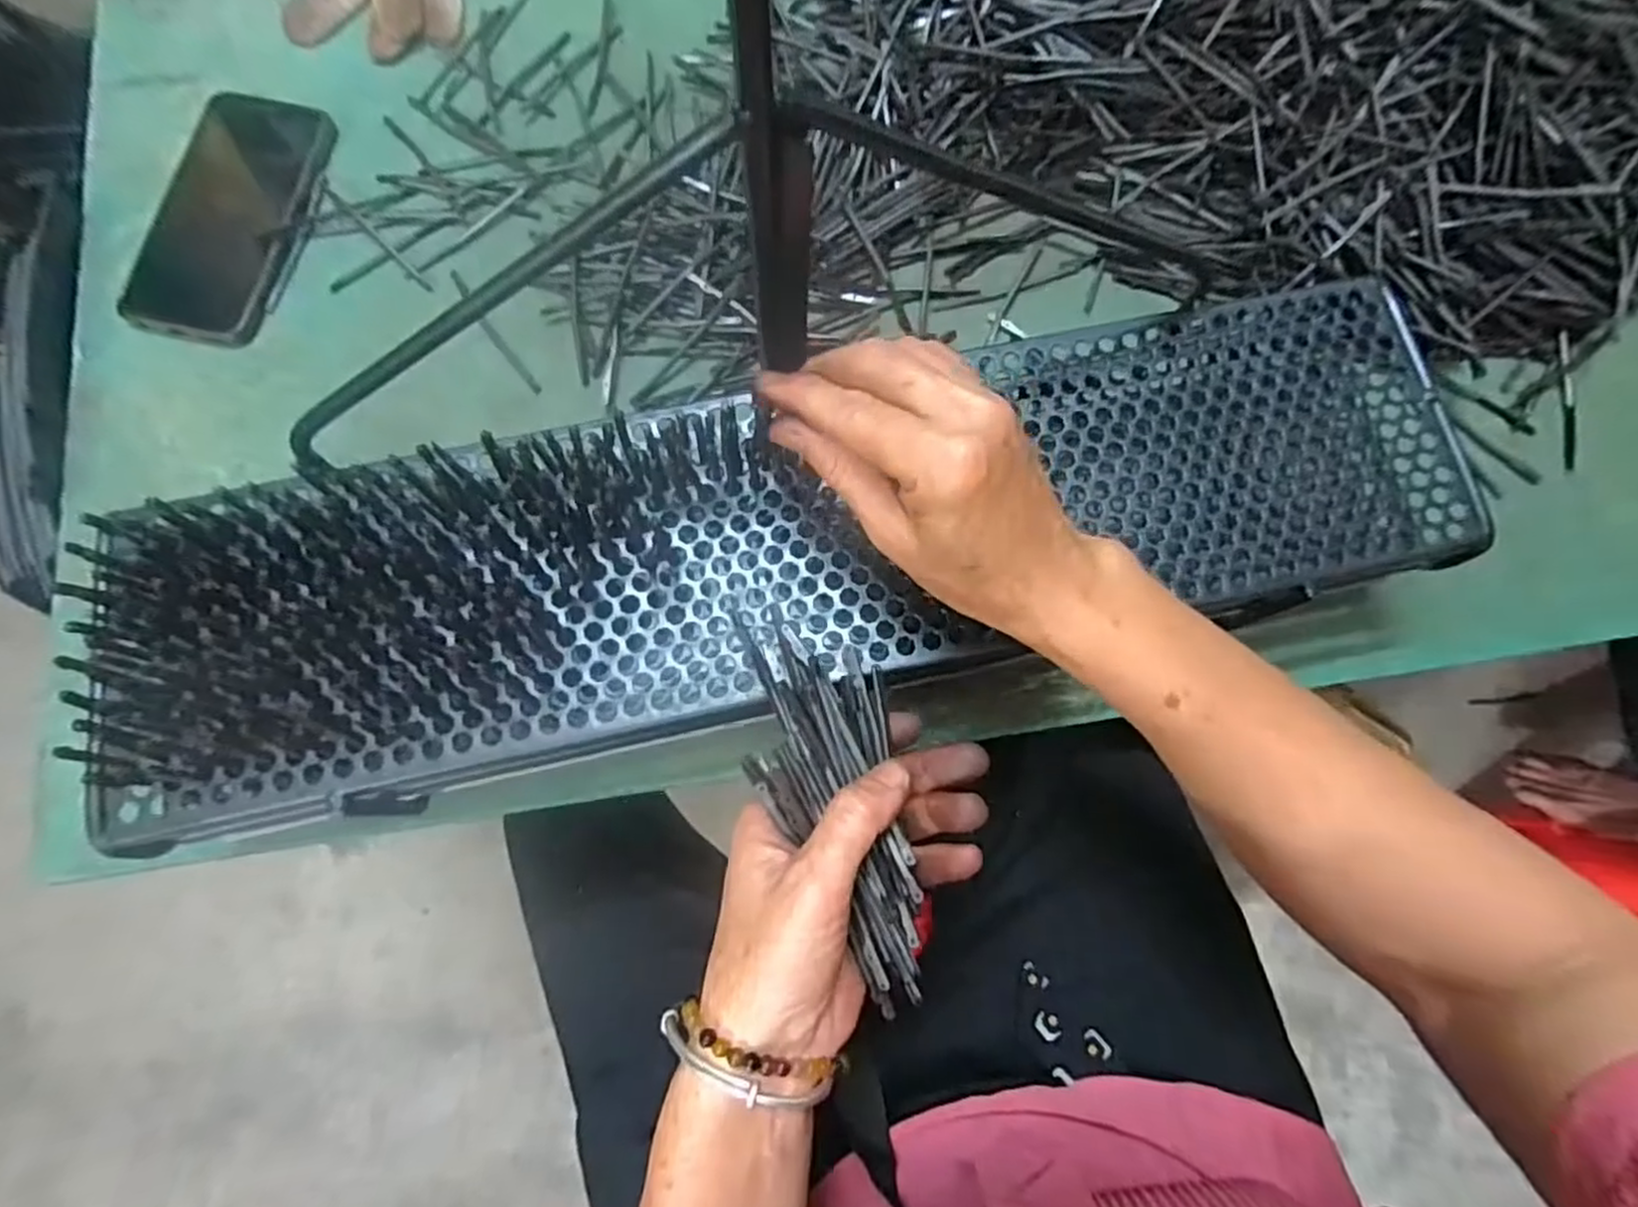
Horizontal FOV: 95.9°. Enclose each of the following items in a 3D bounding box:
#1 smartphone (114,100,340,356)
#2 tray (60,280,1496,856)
[{"bbox_3d":[-0.355,-0.235,0.447,0.083,0.008,0.166,9,78,1],"label":"smartphone"},{"bbox_3d":[0.005,-0.032,0.318,0.584,0.028,0.139,-12,79,-6],"label":"tray"}]

